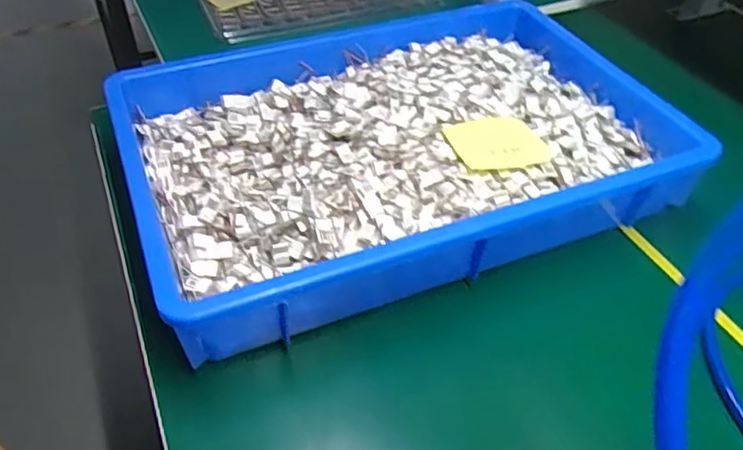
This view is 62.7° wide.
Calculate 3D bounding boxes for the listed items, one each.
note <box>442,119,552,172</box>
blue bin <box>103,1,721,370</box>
[{"bbox_3d":[0.102,-0.069,0.500,0.072,0.006,0.065,-11,45,-14],"label":"note"},{"bbox_3d":[0.024,-0.077,0.521,0.429,0.063,0.285,-17,50,-17],"label":"blue bin"}]

